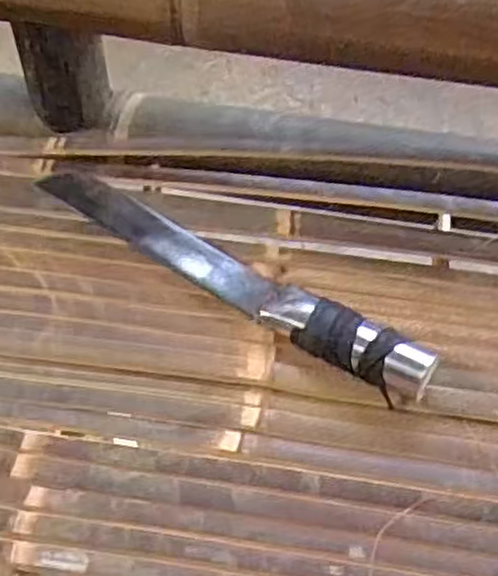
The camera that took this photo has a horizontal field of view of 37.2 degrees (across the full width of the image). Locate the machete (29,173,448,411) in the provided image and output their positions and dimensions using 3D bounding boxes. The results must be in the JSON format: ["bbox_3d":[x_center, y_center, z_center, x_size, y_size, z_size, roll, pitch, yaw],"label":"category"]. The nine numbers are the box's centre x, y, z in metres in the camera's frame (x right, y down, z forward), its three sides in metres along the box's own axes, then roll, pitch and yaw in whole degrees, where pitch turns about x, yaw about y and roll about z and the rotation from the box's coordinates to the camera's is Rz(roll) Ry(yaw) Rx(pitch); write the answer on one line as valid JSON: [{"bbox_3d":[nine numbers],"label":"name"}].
[{"bbox_3d":[-0.020,-0.017,0.498,0.312,0.038,0.033,33,60,20],"label":"machete"}]

